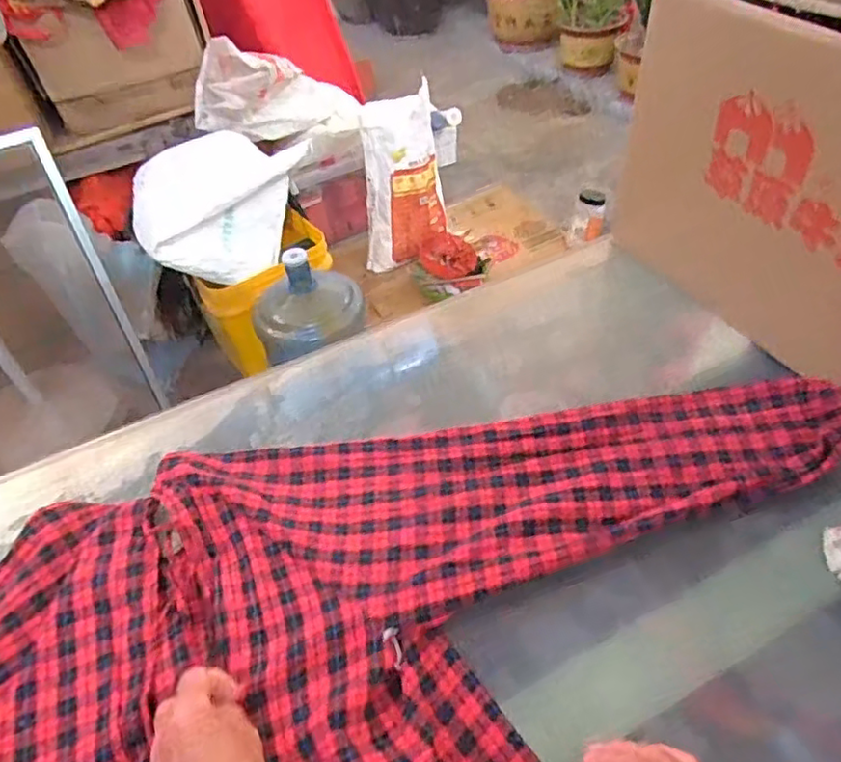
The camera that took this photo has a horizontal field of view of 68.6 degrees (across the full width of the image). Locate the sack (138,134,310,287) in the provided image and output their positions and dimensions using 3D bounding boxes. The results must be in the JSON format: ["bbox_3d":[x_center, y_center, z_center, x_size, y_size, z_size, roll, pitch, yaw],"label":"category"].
[{"bbox_3d":[-0.502,-0.474,1.619,0.440,0.179,0.537,-19,47,-12],"label":"sack"}]

